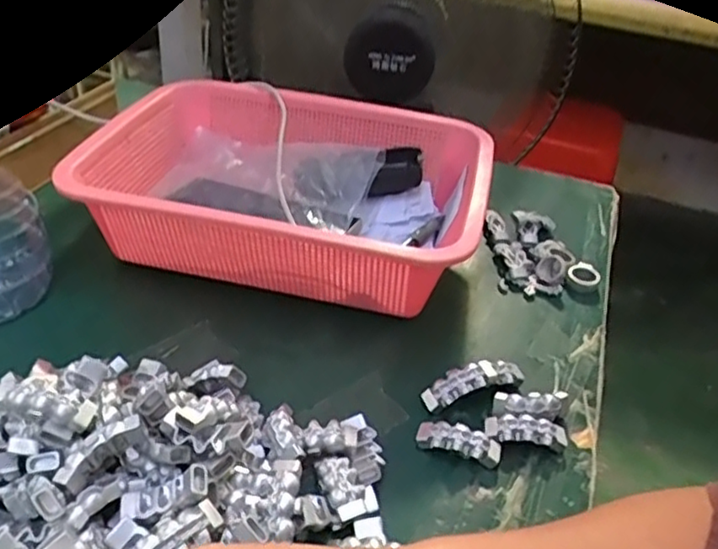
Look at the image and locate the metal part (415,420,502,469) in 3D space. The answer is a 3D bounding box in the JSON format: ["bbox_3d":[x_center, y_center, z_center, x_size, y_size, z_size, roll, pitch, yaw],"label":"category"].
[{"bbox_3d":[0.059,0.097,0.388,0.048,0.012,0.018,13,36,9],"label":"metal part"}]

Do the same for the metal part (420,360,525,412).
[{"bbox_3d":[0.075,0.068,0.419,0.070,0.023,0.020,-14,40,-25],"label":"metal part"}]

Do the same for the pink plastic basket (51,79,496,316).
[{"bbox_3d":[-0.052,-0.073,0.544,0.291,0.092,0.232,11,36,7],"label":"pink plastic basket"}]

